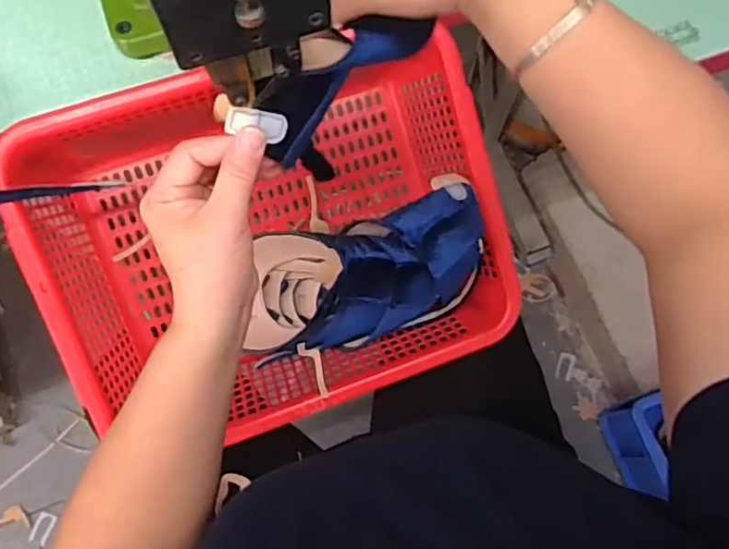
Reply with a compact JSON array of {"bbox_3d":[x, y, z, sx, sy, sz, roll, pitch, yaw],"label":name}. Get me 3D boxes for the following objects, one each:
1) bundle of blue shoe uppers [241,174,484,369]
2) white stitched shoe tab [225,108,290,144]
[{"bbox_3d":[-0.003,-0.003,0.629,0.230,0.108,0.129,-13,74,-6],"label":"bundle of blue shoe uppers"},{"bbox_3d":[-0.061,-0.087,0.361,0.034,0.004,0.017,13,111,-21],"label":"white stitched shoe tab"}]

